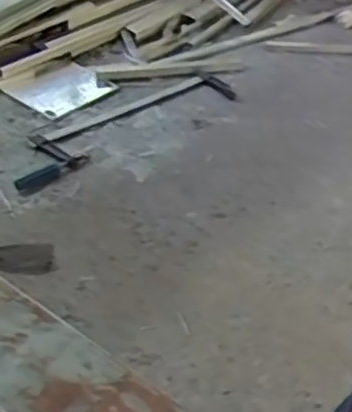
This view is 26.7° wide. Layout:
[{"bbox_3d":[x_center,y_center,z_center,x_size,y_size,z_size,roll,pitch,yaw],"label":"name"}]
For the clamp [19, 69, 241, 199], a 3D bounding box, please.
[{"bbox_3d":[-0.109,-0.169,1.504,0.138,0.030,0.617,34,46,29],"label":"clamp"}]

